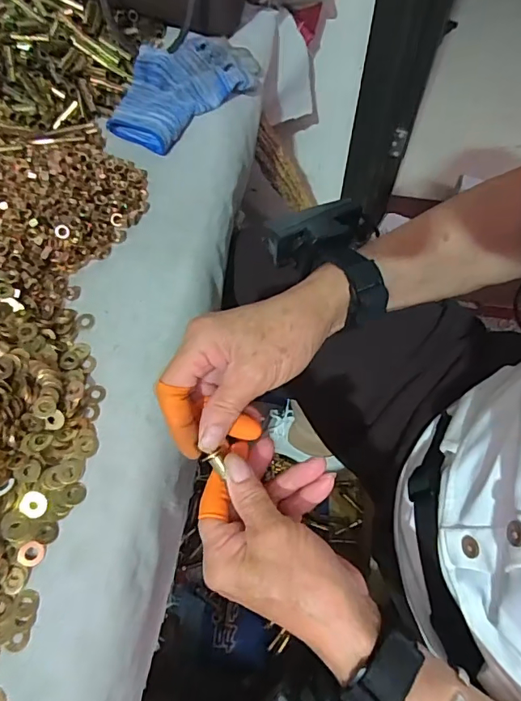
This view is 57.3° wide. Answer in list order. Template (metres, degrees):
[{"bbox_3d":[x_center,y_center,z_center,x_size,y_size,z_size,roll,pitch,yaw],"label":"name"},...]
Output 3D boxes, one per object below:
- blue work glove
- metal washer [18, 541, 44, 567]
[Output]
[{"bbox_3d":[-0.079,-0.288,0.513,0.089,0.039,0.186,37,68,18],"label":"blue work glove"},{"bbox_3d":[-0.161,0.143,0.334,0.016,0.004,0.017,33,66,-2],"label":"metal washer"}]

